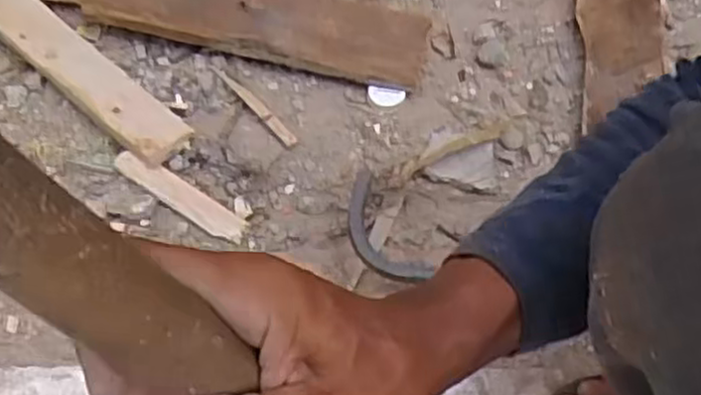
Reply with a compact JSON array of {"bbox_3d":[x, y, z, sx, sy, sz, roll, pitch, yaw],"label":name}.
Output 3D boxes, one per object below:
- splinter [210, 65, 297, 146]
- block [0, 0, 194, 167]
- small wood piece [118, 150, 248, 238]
[{"bbox_3d":[-0.104,-0.102,0.789,0.012,0.004,0.132,-38,67,-20],"label":"splinter"},{"bbox_3d":[-0.301,-0.148,0.792,0.338,0.024,0.062,39,66,20],"label":"block"},{"bbox_3d":[-0.167,-0.002,0.718,0.155,0.015,0.026,32,64,16],"label":"small wood piece"}]

